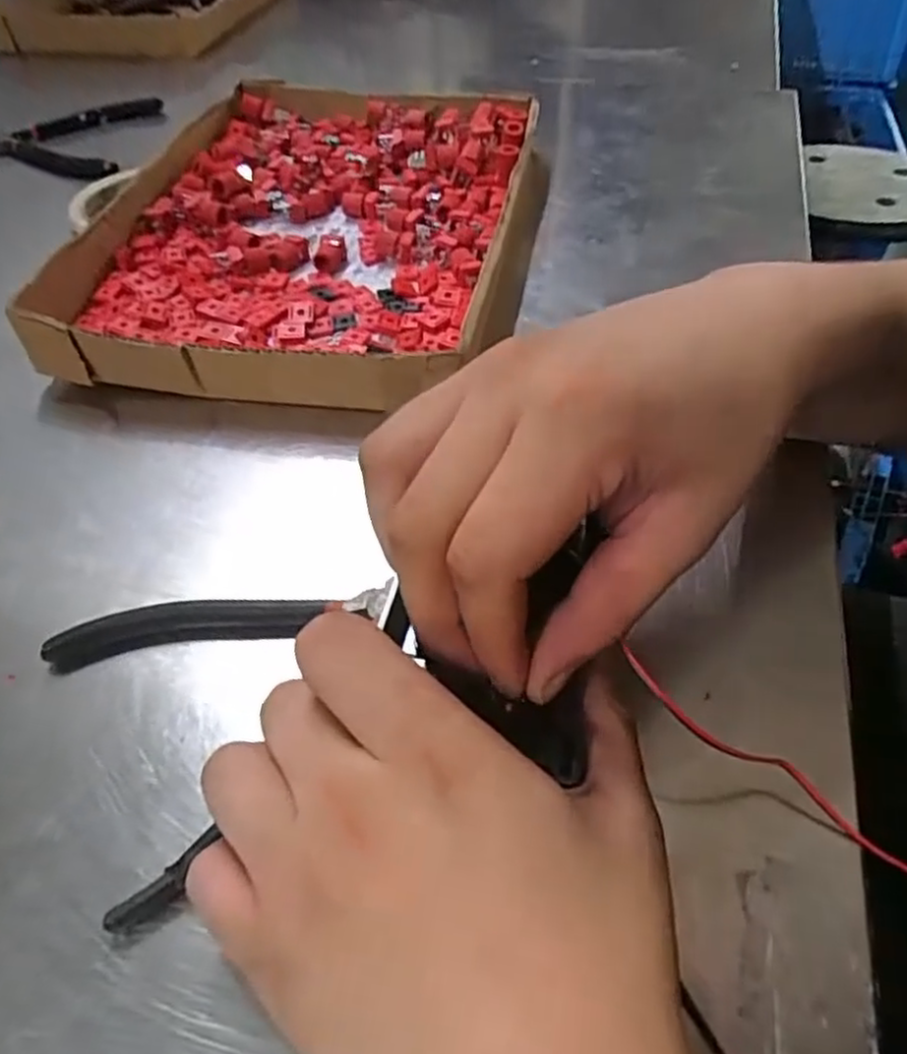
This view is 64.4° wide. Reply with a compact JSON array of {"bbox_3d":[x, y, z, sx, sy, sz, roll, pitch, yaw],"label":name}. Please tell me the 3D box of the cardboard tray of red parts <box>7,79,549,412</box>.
[{"bbox_3d":[-0.078,-0.190,0.439,0.228,0.038,0.310,6,50,8],"label":"cardboard tray of red parts"}]

